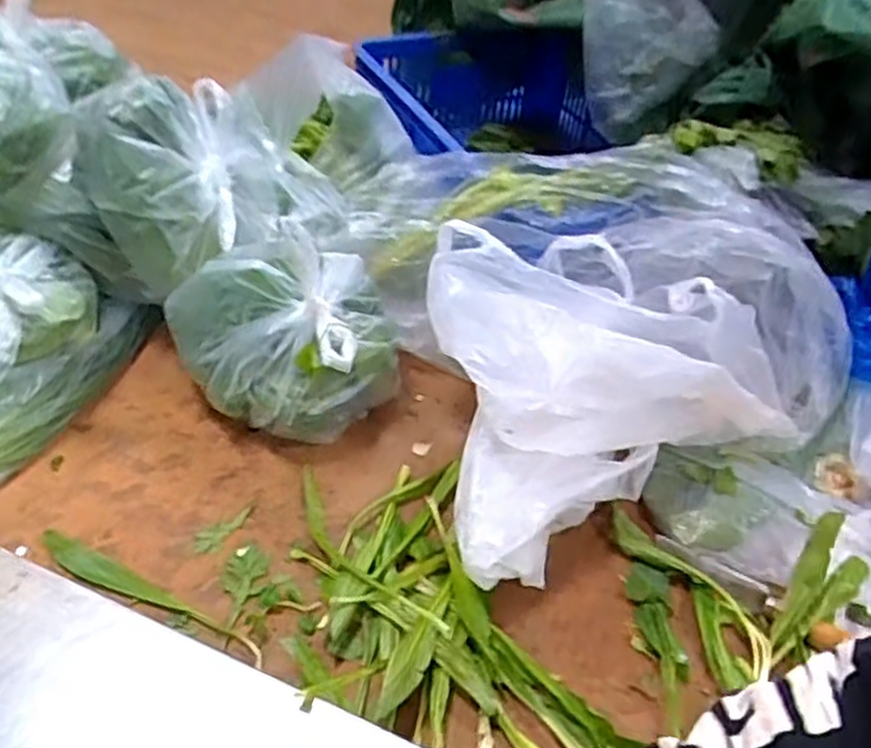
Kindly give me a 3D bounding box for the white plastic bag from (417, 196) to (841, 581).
[{"bbox_3d":[0.160,-0.028,0.728,0.411,0.167,0.265,-17,47,-25],"label":"white plastic bag"}]

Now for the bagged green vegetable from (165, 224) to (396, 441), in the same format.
[{"bbox_3d":[-0.154,-0.042,0.781,0.226,0.172,0.177,15,42,9],"label":"bagged green vegetable"}]

